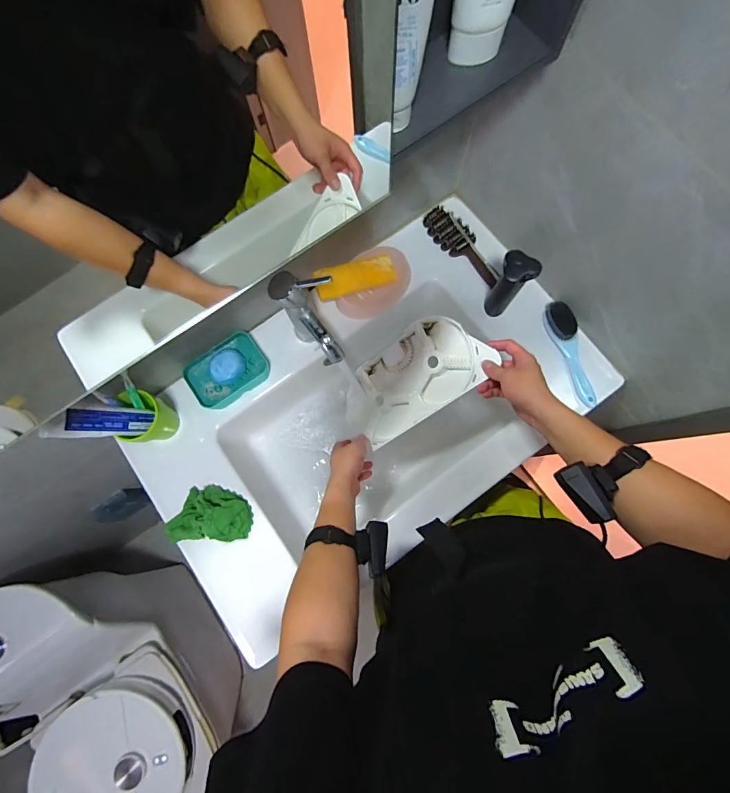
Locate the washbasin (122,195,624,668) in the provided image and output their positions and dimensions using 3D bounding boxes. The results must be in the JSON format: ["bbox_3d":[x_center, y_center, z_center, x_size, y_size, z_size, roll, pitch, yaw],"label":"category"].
[{"bbox_3d":[0.004,0.036,0.762,0.785,0.186,0.460,-34,79,-9],"label":"washbasin"}]

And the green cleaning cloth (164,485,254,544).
[{"bbox_3d":[-0.266,0.198,0.660,0.143,0.039,0.087,-2,76,-2],"label":"green cleaning cloth"}]

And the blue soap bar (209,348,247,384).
[{"bbox_3d":[-0.246,-0.054,0.701,0.058,0.027,0.061,0,76,-1],"label":"blue soap bar"}]

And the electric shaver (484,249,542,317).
[{"bbox_3d":[0.235,-0.179,0.666,0.056,0.145,0.050,34,78,7],"label":"electric shaver"}]

